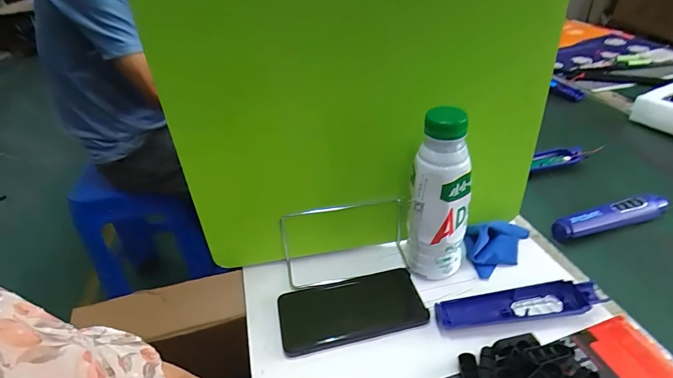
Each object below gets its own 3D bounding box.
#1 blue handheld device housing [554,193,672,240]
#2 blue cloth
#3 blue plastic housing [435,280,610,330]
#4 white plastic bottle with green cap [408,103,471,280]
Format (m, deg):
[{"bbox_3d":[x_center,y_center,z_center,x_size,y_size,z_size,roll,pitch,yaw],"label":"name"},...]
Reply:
[{"bbox_3d":[0.380,0.033,0.512,0.188,0.028,0.028,-15,37,-13],"label":"blue handheld device housing"},{"bbox_3d":[0.206,0.064,0.468,0.095,0.038,0.058,-12,36,-8],"label":"blue cloth"},{"bbox_3d":[0.191,0.124,0.400,0.170,0.019,0.037,-6,35,0],"label":"blue plastic housing"},{"bbox_3d":[0.107,0.016,0.404,0.051,0.198,0.048,-23,39,-22],"label":"white plastic bottle with green cap"}]

